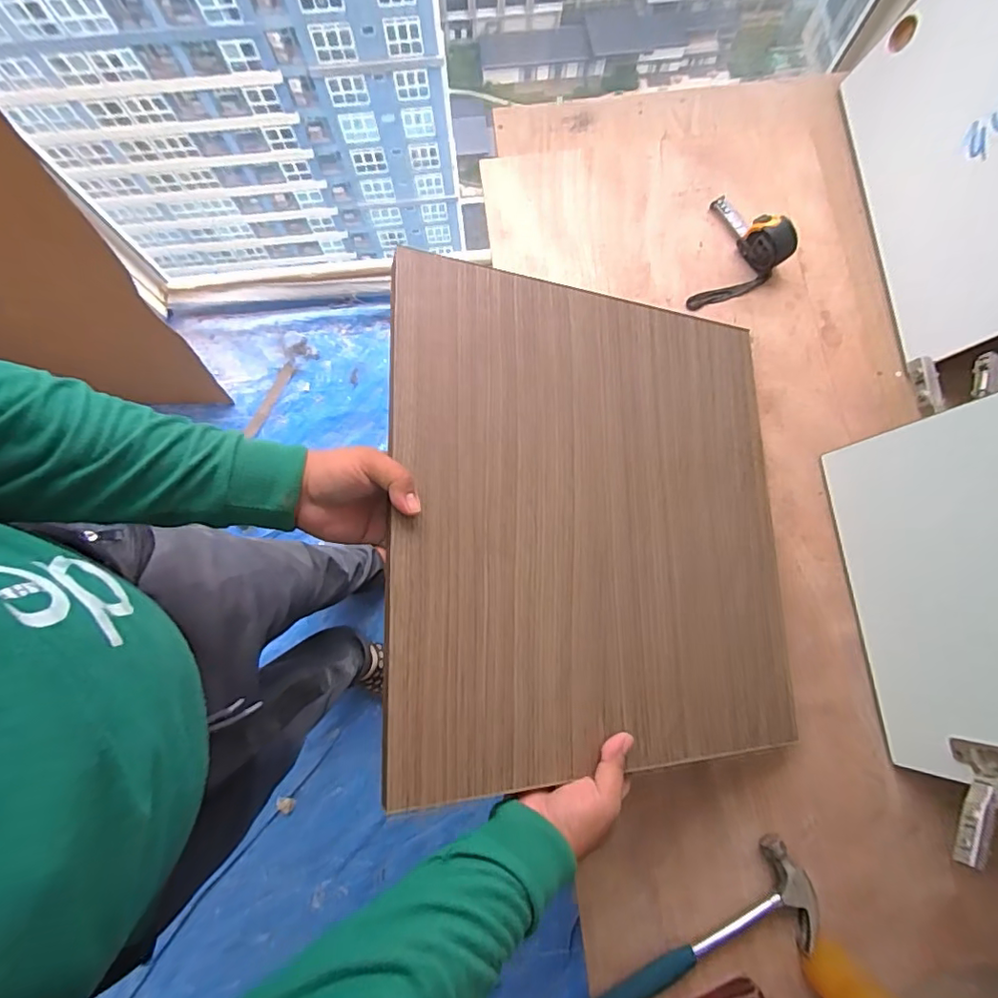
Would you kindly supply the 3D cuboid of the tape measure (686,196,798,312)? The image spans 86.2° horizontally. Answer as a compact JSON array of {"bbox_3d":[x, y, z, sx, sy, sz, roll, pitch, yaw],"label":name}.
[{"bbox_3d":[0.309,-0.311,0.666,0.106,0.058,0.158,19,79,4],"label":"tape measure"}]

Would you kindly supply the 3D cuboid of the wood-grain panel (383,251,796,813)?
[{"bbox_3d":[0.107,0.014,0.523,0.426,0.020,0.457,4,77,-24],"label":"wood-grain panel"}]

